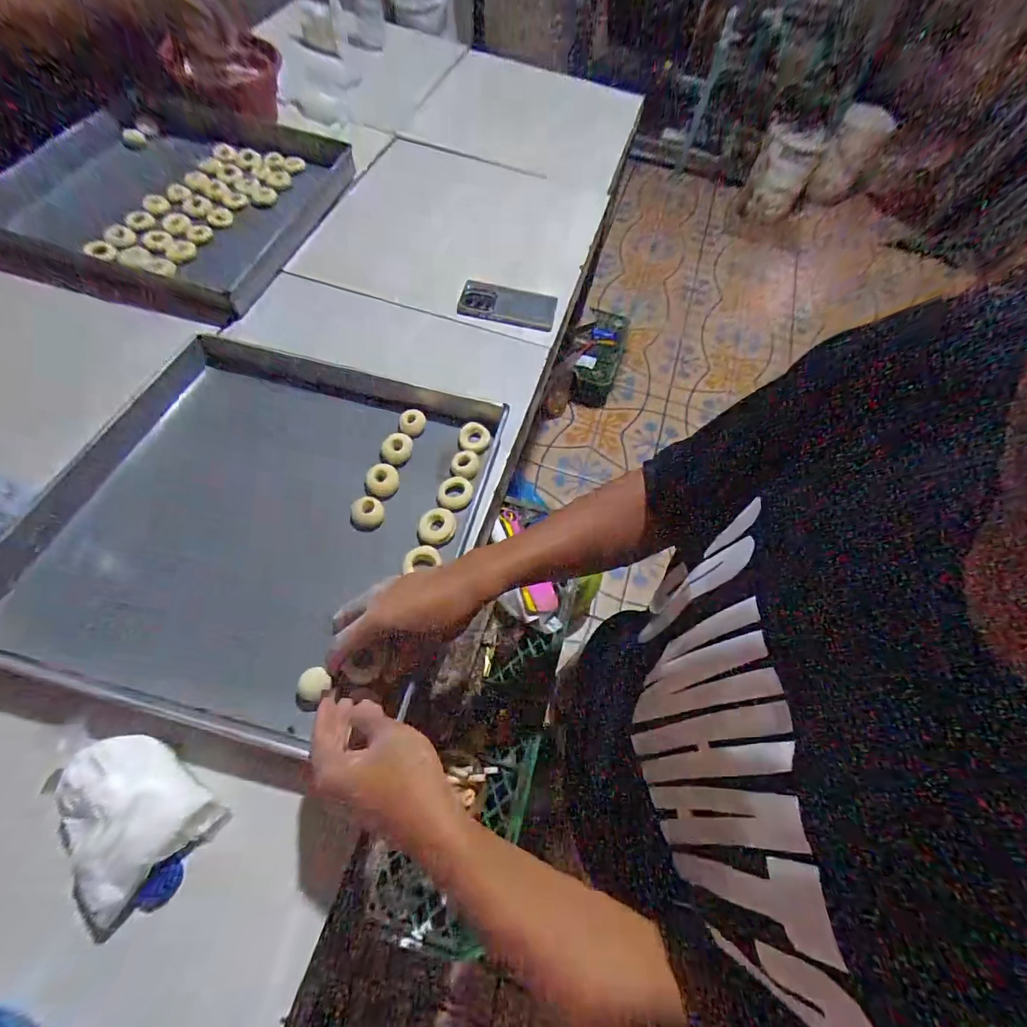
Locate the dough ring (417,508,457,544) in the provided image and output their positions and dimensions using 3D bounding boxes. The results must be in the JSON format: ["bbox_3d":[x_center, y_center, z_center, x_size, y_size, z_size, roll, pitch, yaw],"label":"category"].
[{"bbox_3d":[-0.094,0.015,0.551,0.045,0.012,0.045,2,64,-3],"label":"dough ring"}]

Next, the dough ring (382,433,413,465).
[{"bbox_3d":[-0.158,-0.089,0.605,0.041,0.019,0.036,-16,66,-11],"label":"dough ring"}]

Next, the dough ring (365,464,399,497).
[{"bbox_3d":[-0.171,-0.043,0.580,0.041,0.019,0.039,2,64,-3],"label":"dough ring"}]

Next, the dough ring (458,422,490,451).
[{"bbox_3d":[-0.055,-0.108,0.616,0.044,0.013,0.037,4,64,-2],"label":"dough ring"}]

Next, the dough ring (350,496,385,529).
[{"bbox_3d":[-0.183,-0.001,0.555,0.040,0.027,0.032,-21,67,-13],"label":"dough ring"}]

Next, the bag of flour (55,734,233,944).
[{"bbox_3d":[-0.333,0.262,0.383,0.133,0.050,0.100,36,67,13],"label":"bag of flour"}]

